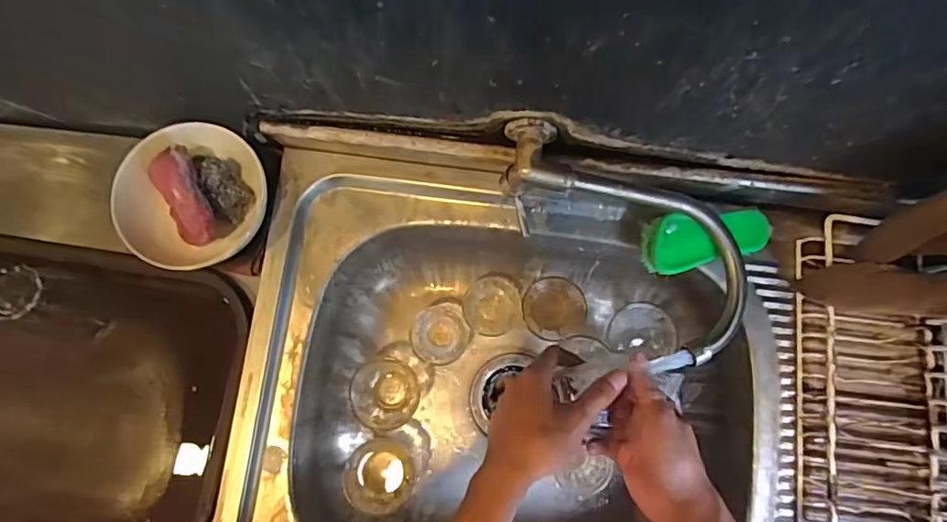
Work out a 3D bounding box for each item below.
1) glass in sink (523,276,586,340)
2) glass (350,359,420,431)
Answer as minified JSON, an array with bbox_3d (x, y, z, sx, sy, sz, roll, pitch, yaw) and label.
[{"bbox_3d":[0.099,0.058,0.651,0.080,0.069,0.071,-20,81,-4],"label":"glass in sink"},{"bbox_3d":[-0.107,0.157,0.636,0.073,0.084,0.077,0,80,0],"label":"glass"}]

